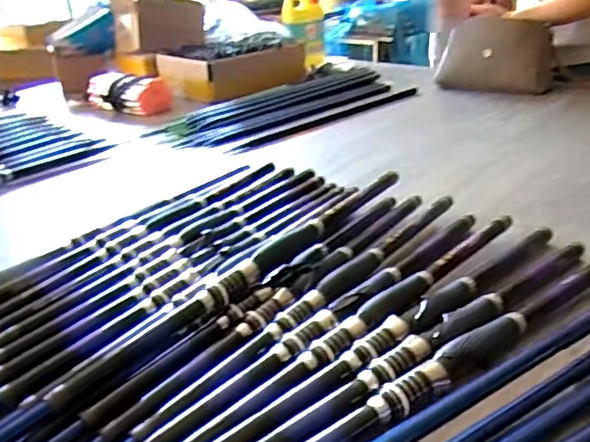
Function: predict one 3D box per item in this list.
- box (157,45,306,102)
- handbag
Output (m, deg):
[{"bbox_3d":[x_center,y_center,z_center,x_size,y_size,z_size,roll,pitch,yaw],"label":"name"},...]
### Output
[{"bbox_3d":[-0.178,-0.437,1.680,0.360,0.109,0.265,-23,31,-36],"label":"box"},{"bbox_3d":[0.498,-0.411,1.441,0.270,0.171,0.139,9,27,26],"label":"handbag"}]

